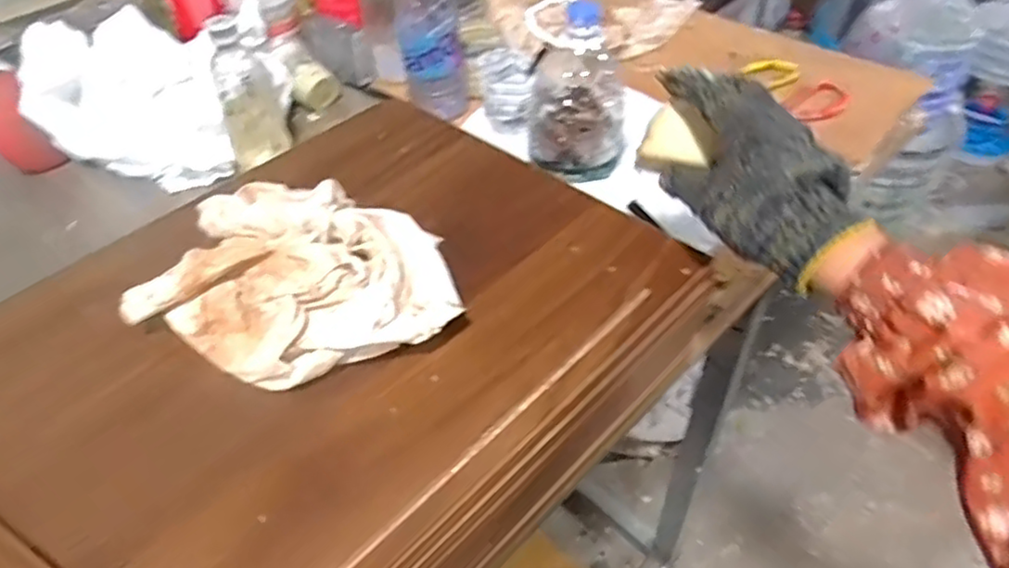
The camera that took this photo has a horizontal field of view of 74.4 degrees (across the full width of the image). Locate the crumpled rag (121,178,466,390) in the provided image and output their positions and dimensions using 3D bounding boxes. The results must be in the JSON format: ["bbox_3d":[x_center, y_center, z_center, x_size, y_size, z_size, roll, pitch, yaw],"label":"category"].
[{"bbox_3d":[-0.143,-0.014,0.444,0.194,0.052,0.186,-15,46,-11],"label":"crumpled rag"}]

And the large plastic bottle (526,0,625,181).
[{"bbox_3d":[0.073,-0.192,0.665,0.104,0.160,0.082,-1,47,3],"label":"large plastic bottle"}]

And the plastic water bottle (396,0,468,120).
[{"bbox_3d":[-0.082,-0.267,0.732,0.065,0.200,0.056,-8,47,-3],"label":"plastic water bottle"}]

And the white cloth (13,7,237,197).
[{"bbox_3d":[-0.422,-0.204,0.740,0.184,0.108,0.237,-23,50,-17],"label":"white cloth"}]

